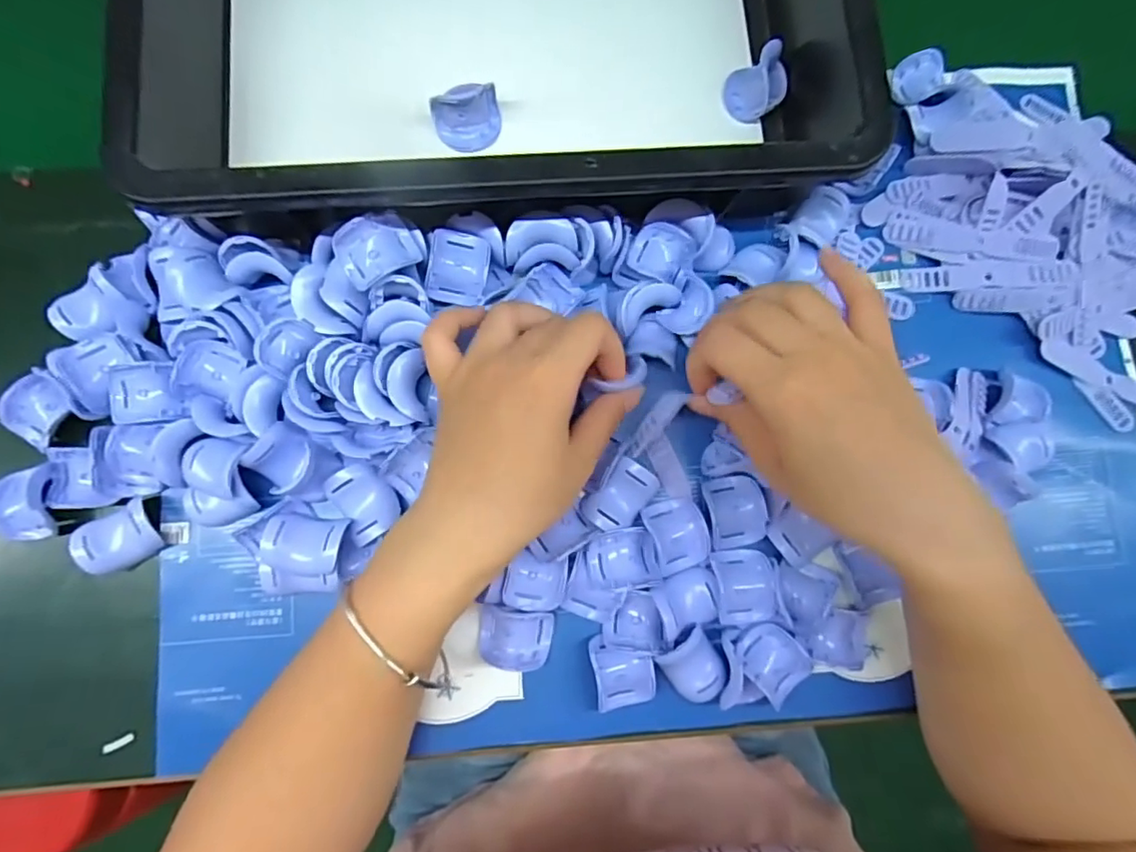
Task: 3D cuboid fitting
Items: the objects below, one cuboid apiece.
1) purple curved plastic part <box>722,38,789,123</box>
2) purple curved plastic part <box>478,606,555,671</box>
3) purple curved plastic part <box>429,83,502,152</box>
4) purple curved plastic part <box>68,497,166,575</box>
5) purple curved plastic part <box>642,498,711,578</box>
[{"bbox_3d":[0.111,-0.200,0.340,0.033,0.027,0.036,0,81,-2],"label":"purple curved plastic part"},{"bbox_3d":[-0.027,0.109,0.301,0.038,0.015,0.031,9,81,-1],"label":"purple curved plastic part"},{"bbox_3d":[-0.056,-0.172,0.324,0.037,0.027,0.024,-14,82,-5],"label":"purple curved plastic part"},{"bbox_3d":[-0.229,0.058,0.296,0.038,0.014,0.028,-32,84,-7],"label":"purple curved plastic part"},{"bbox_3d":[0.059,0.058,0.308,0.029,0.007,0.037,-18,82,-5],"label":"purple curved plastic part"}]

